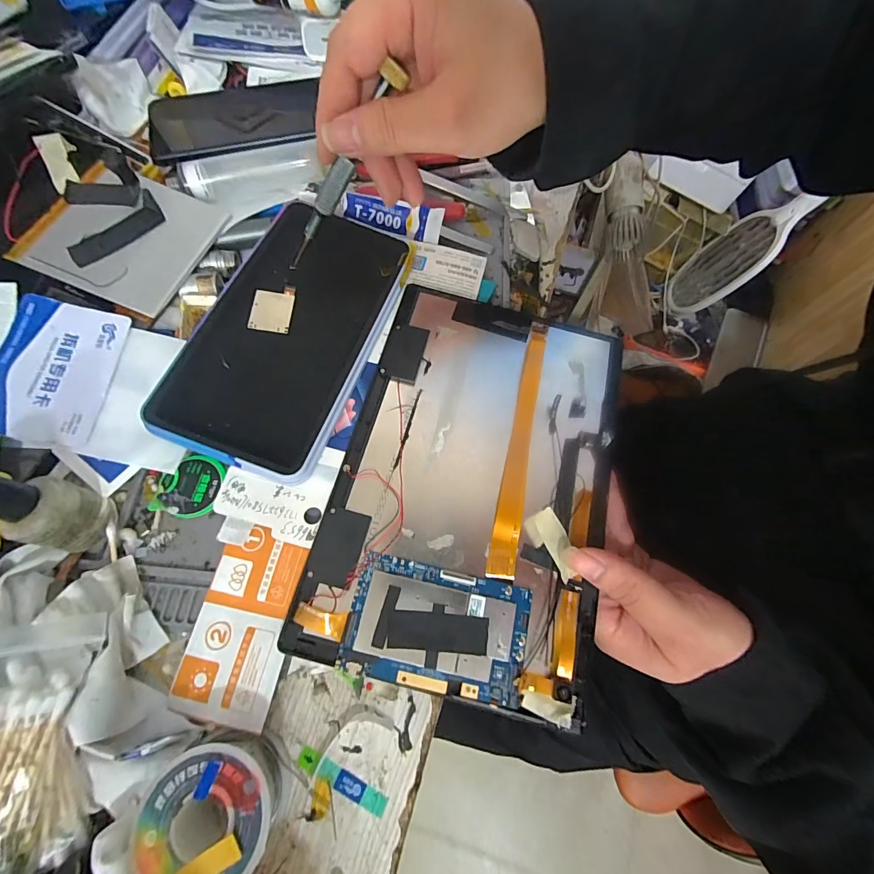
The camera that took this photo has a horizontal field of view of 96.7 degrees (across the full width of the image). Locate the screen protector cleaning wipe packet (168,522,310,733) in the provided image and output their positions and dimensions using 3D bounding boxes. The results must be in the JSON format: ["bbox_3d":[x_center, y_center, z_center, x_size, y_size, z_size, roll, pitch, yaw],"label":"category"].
[{"bbox_3d":[-0.102,0.096,0.205,0.049,0.004,0.091,10,73,3],"label":"screen protector cleaning wipe packet"}]

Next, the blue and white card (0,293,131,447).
[{"bbox_3d":[-0.219,-0.040,0.224,0.053,0.004,0.085,12,69,-22],"label":"blue and white card"}]

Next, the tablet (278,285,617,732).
[{"bbox_3d":[0.025,0.019,0.235,0.152,0.012,0.235,15,69,3],"label":"tablet"}]

